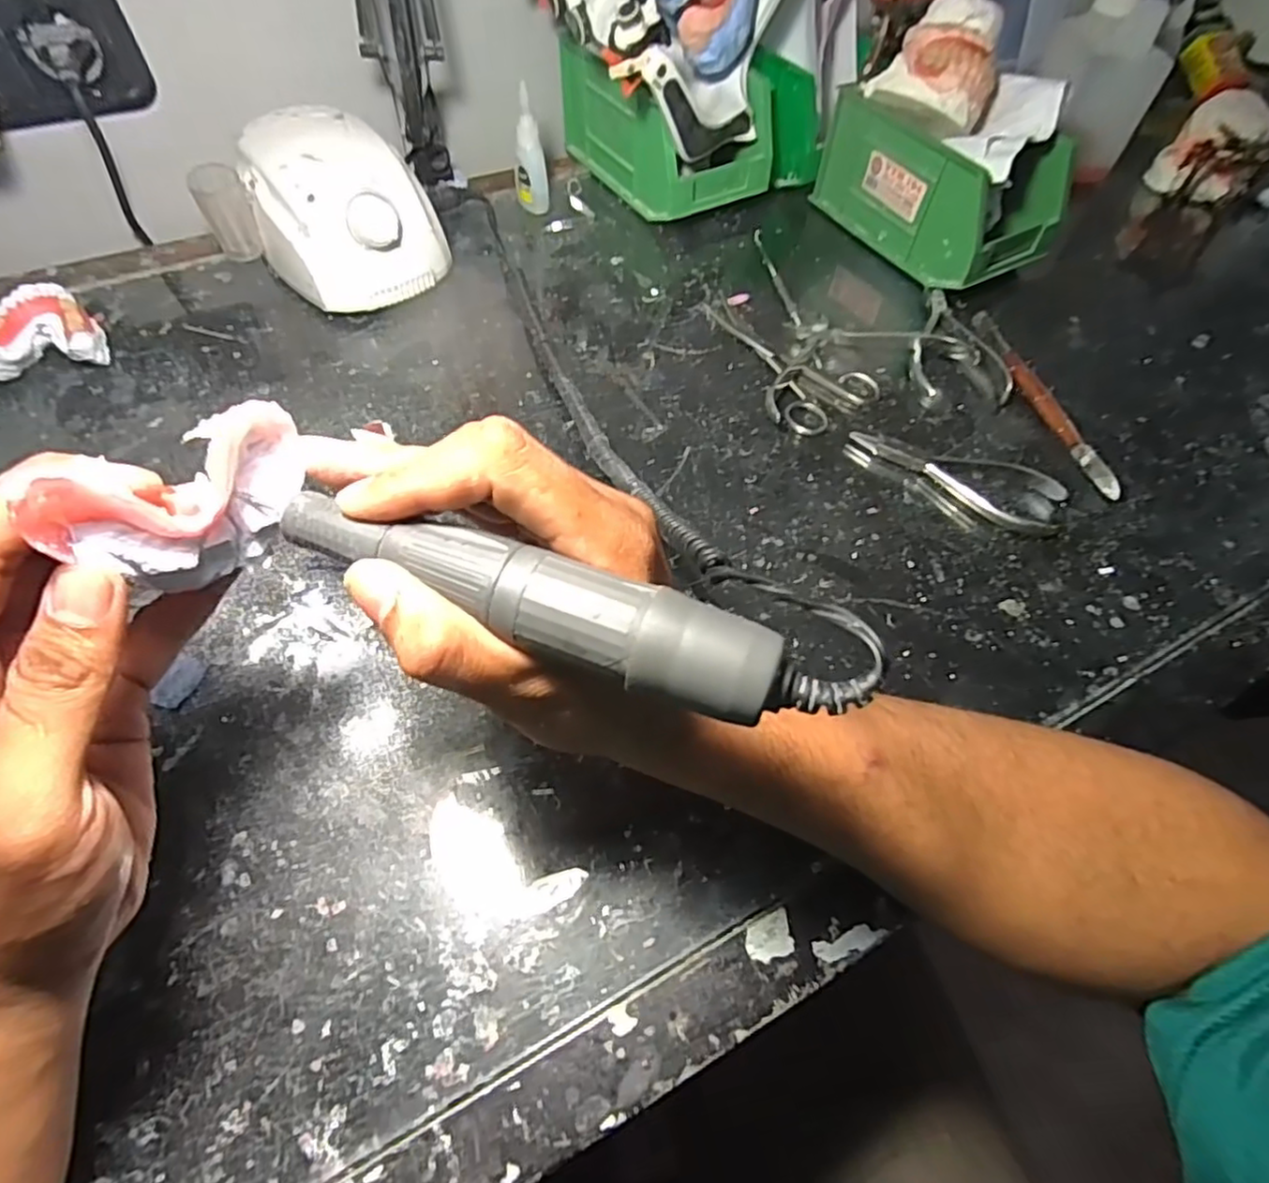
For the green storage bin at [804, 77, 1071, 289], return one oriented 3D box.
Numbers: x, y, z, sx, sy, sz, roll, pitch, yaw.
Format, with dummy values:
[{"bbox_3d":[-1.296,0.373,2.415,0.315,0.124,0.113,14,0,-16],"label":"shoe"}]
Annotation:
[{"bbox_3d":[0.242,-0.320,0.527,0.101,0.082,0.170,-25,62,-18],"label":"green storage bin"}]

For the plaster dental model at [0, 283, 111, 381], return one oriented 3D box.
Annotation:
[{"bbox_3d":[-0.370,-0.160,0.422,0.060,0.036,0.052,-15,59,-13],"label":"plaster dental model"}]

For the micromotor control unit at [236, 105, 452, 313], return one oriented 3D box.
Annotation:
[{"bbox_3d":[-0.206,-0.263,0.469,0.103,0.082,0.132,-35,65,-22],"label":"micromotor control unit"}]

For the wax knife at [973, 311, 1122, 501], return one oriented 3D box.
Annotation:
[{"bbox_3d":[0.269,-0.131,0.449,0.016,0.012,0.177,-8,58,-8],"label":"wax knife"}]

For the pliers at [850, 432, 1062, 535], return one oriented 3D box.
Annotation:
[{"bbox_3d":[0.197,-0.073,0.409,0.126,0.009,0.049,24,59,12],"label":"pliers"}]

